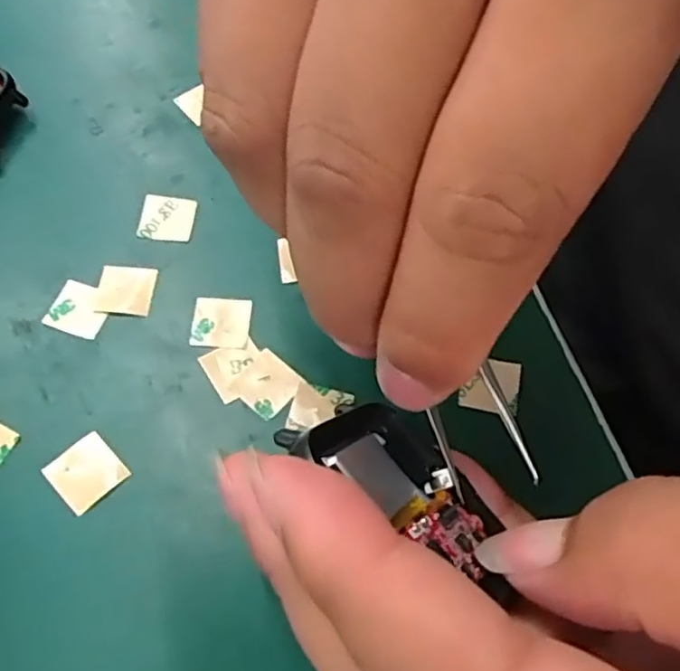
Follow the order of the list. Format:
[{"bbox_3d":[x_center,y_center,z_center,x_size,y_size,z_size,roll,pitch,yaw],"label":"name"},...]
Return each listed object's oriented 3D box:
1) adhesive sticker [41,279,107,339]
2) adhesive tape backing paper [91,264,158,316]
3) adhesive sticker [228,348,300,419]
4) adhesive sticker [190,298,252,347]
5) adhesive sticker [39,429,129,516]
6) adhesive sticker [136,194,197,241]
[{"bbox_3d":[-0.071,-0.007,0.184,0.015,0.004,0.015,19,65,6],"label":"adhesive sticker"},{"bbox_3d":[-0.060,-0.013,0.187,0.015,0.004,0.015,3,64,-1],"label":"adhesive tape backing paper"},{"bbox_3d":[-0.019,0.013,0.176,0.015,0.004,0.015,39,68,15],"label":"adhesive sticker"},{"bbox_3d":[-0.032,-0.004,0.182,0.015,0.004,0.014,2,62,-1],"label":"adhesive sticker"},{"bbox_3d":[-0.062,0.032,0.162,0.015,0.004,0.016,-40,71,-20],"label":"adhesive sticker"},{"bbox_3d":[-0.051,-0.035,0.199,0.016,0.004,0.015,6,65,-5],"label":"adhesive sticker"}]

